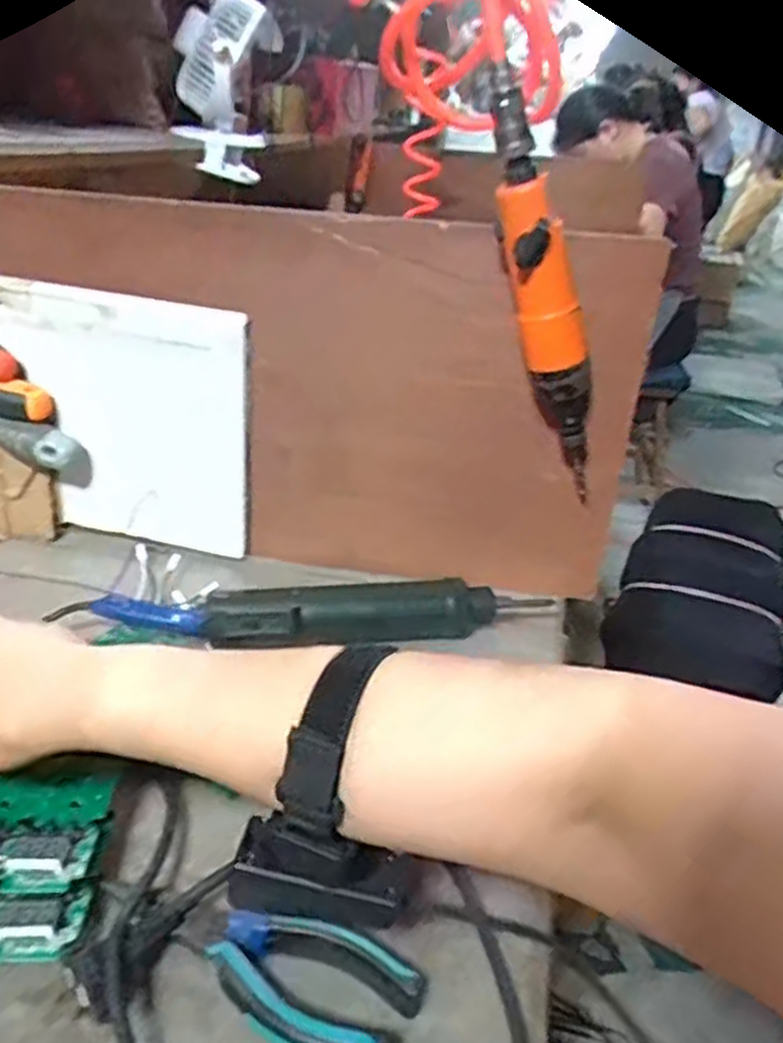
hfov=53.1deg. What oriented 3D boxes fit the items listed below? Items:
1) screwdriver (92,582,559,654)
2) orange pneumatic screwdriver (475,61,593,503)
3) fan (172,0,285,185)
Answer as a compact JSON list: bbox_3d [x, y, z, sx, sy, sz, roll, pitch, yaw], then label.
[{"bbox_3d":[-0.039,0.068,0.543,0.307,0.041,0.045,-2,30,-10],"label":"screwdriver"},{"bbox_3d":[0.099,-0.128,0.489,0.042,0.278,0.046,-16,29,6],"label":"orange pneumatic screwdriver"},{"bbox_3d":[-0.191,-0.507,0.918,0.115,0.180,0.117,-1,30,-8],"label":"fan"}]

